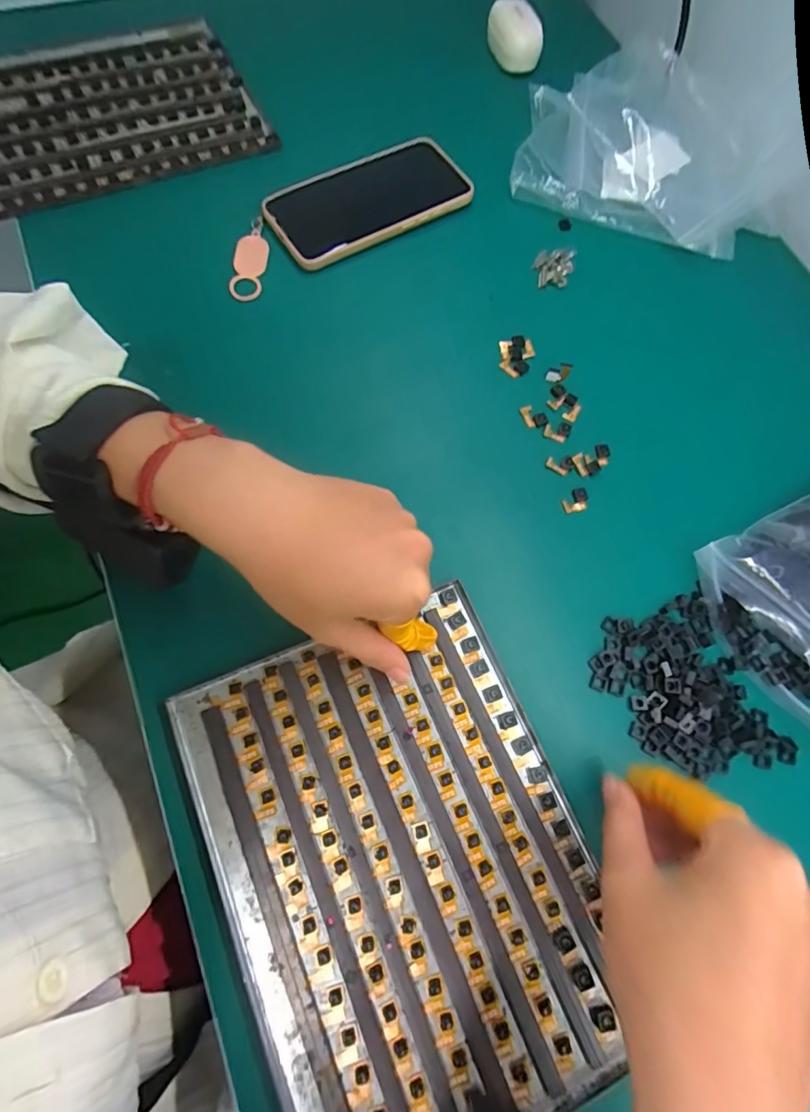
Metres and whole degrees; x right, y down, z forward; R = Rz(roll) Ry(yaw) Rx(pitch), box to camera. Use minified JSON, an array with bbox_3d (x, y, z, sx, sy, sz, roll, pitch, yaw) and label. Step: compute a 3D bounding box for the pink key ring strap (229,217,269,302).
[{"bbox_3d":[-0.117,-0.226,0.382,0.022,0.010,0.070,6,71,-1],"label":"pink key ring strap"}]

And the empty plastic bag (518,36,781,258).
[{"bbox_3d":[0.219,-0.358,0.438,0.225,0.041,0.197,20,72,4],"label":"empty plastic bag"}]

